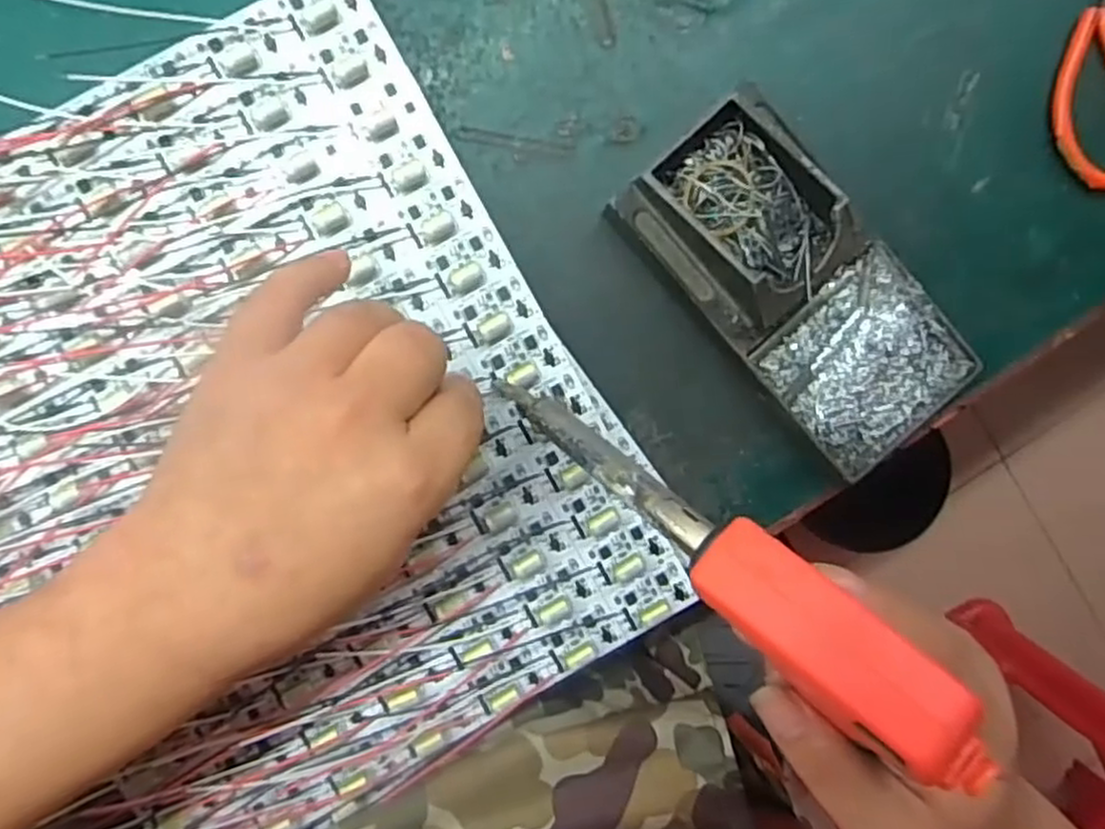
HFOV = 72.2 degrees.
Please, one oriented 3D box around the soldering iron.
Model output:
[{"bbox_3d":[0.051,0.043,0.244,0.178,0.028,0.028,39,90,30],"label":"soldering iron"}]

